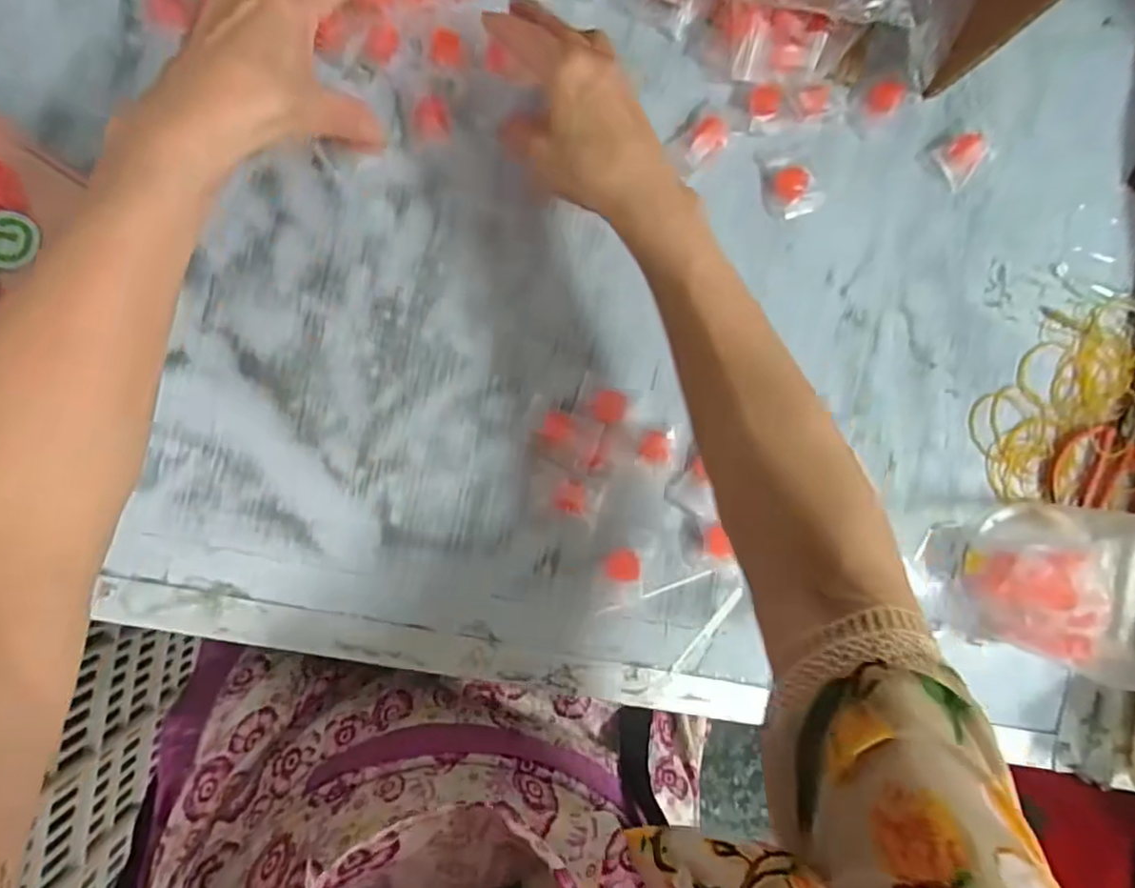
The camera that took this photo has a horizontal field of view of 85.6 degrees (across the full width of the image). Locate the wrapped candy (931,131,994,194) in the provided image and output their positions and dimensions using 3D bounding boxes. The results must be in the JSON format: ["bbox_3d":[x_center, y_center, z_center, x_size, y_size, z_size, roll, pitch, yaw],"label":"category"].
[{"bbox_3d":[0.283,-0.204,0.436,0.029,0.017,0.031,-34,92,-9],"label":"wrapped candy"}]

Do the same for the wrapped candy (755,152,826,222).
[{"bbox_3d":[0.155,-0.179,0.424,0.039,0.010,0.046,-11,89,-9],"label":"wrapped candy"}]

